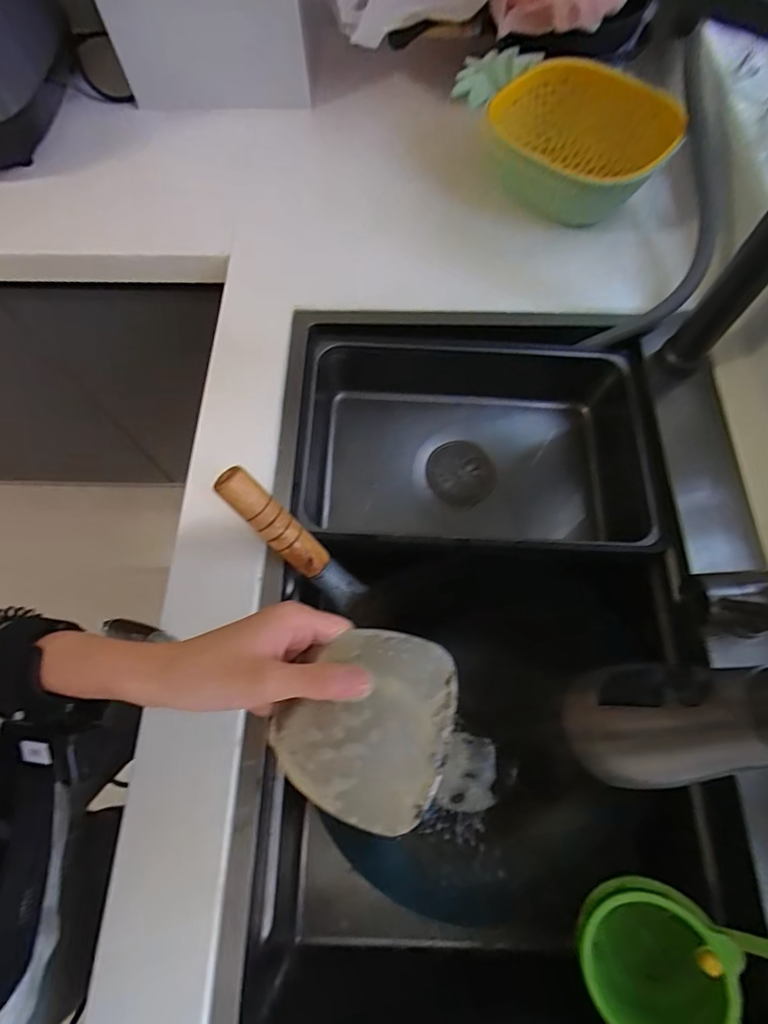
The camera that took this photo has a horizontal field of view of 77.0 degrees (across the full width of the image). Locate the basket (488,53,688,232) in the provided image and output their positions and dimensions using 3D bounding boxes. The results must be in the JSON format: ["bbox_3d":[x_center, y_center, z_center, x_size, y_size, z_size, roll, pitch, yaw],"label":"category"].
[{"bbox_3d":[0.234,-0.448,0.593,0.201,0.082,0.176,33,72,13],"label":"basket"}]

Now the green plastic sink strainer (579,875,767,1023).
[{"bbox_3d":[0.256,0.365,0.377,0.182,0.085,0.110,6,73,29],"label":"green plastic sink strainer"}]

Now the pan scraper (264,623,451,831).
[{"bbox_3d":[-0.010,0.112,0.266,0.089,0.007,0.097,18,68,8],"label":"pan scraper"}]

